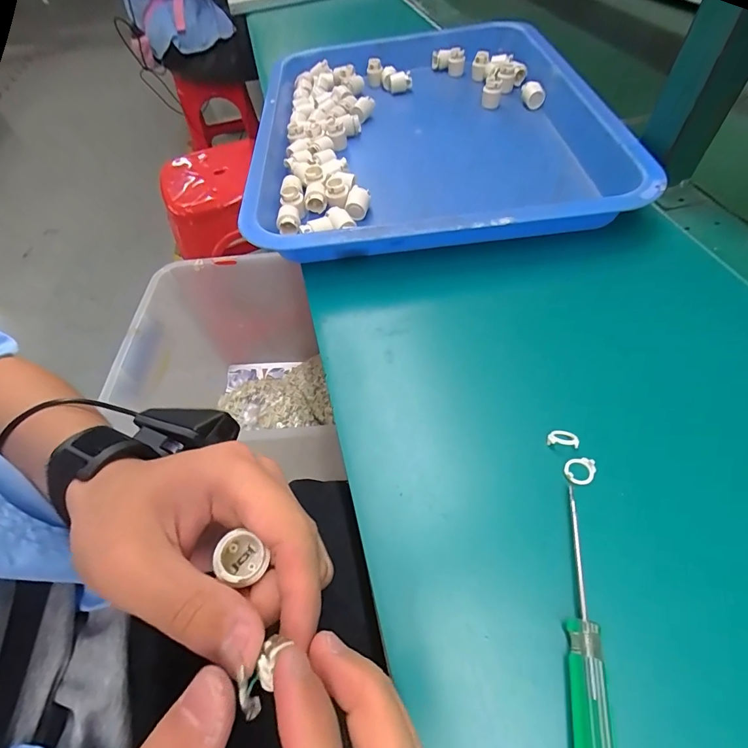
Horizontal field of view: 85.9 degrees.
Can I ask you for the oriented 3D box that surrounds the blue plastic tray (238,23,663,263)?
[{"bbox_3d":[0.050,-0.281,0.448,0.345,0.046,0.457,-6,54,1],"label":"blue plastic tray"}]

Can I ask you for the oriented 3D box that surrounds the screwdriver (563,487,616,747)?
[{"bbox_3d":[0.089,0.109,0.172,0.013,0.017,0.108,4,55,8],"label":"screwdriver"}]

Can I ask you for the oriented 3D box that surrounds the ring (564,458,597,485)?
[{"bbox_3d":[0.113,0.053,0.219,0.016,0.004,0.016,-3,54,4],"label":"ring"}]

